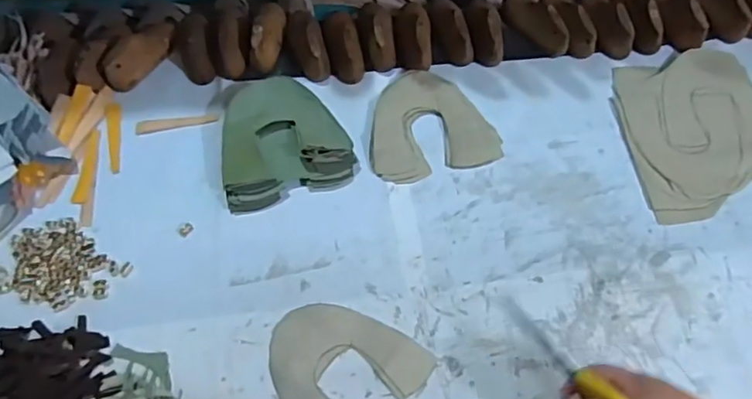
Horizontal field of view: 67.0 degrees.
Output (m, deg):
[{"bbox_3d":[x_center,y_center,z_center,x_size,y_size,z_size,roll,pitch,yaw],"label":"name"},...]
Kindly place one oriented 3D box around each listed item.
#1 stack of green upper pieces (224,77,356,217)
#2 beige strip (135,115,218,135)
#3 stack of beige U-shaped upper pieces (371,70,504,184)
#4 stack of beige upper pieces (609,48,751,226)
[{"bbox_3d":[-0.129,-0.083,0.761,0.171,0.040,0.176,-17,61,-10],"label":"stack of green upper pieces"},{"bbox_3d":[-0.281,-0.108,0.802,0.109,0.005,0.020,-11,70,-10],"label":"beige strip"},{"bbox_3d":[0.068,-0.112,0.796,0.173,0.014,0.175,-14,60,-8],"label":"stack of beige U-shaped upper pieces"},{"bbox_3d":[0.450,-0.103,0.790,0.221,0.016,0.263,-8,60,-5],"label":"stack of beige upper pieces"}]

